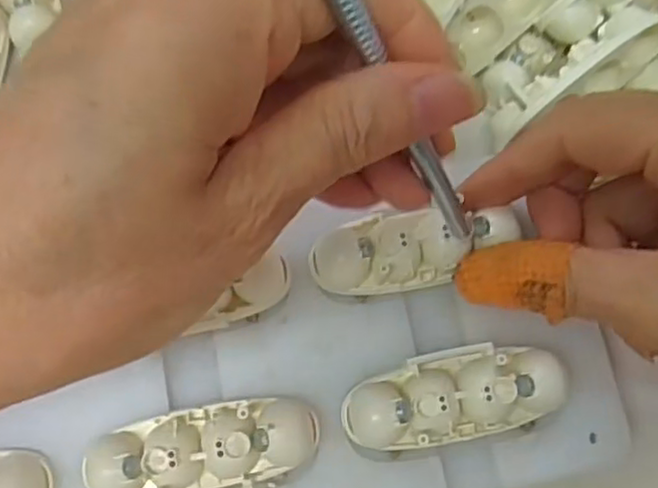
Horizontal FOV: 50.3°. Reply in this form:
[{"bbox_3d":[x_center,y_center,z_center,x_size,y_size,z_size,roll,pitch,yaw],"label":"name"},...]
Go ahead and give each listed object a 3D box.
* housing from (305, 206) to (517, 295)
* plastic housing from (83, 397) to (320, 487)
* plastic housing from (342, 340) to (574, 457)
[{"bbox_3d":[0.025,0.001,0.207,0.060,0.012,0.022,-12,79,1],"label":"housing"},{"bbox_3d":[-0.034,0.058,0.192,0.061,0.014,0.025,-12,79,-3],"label":"plastic housing"},{"bbox_3d":[0.035,0.043,0.198,0.061,0.014,0.025,-11,79,-3],"label":"plastic housing"}]

